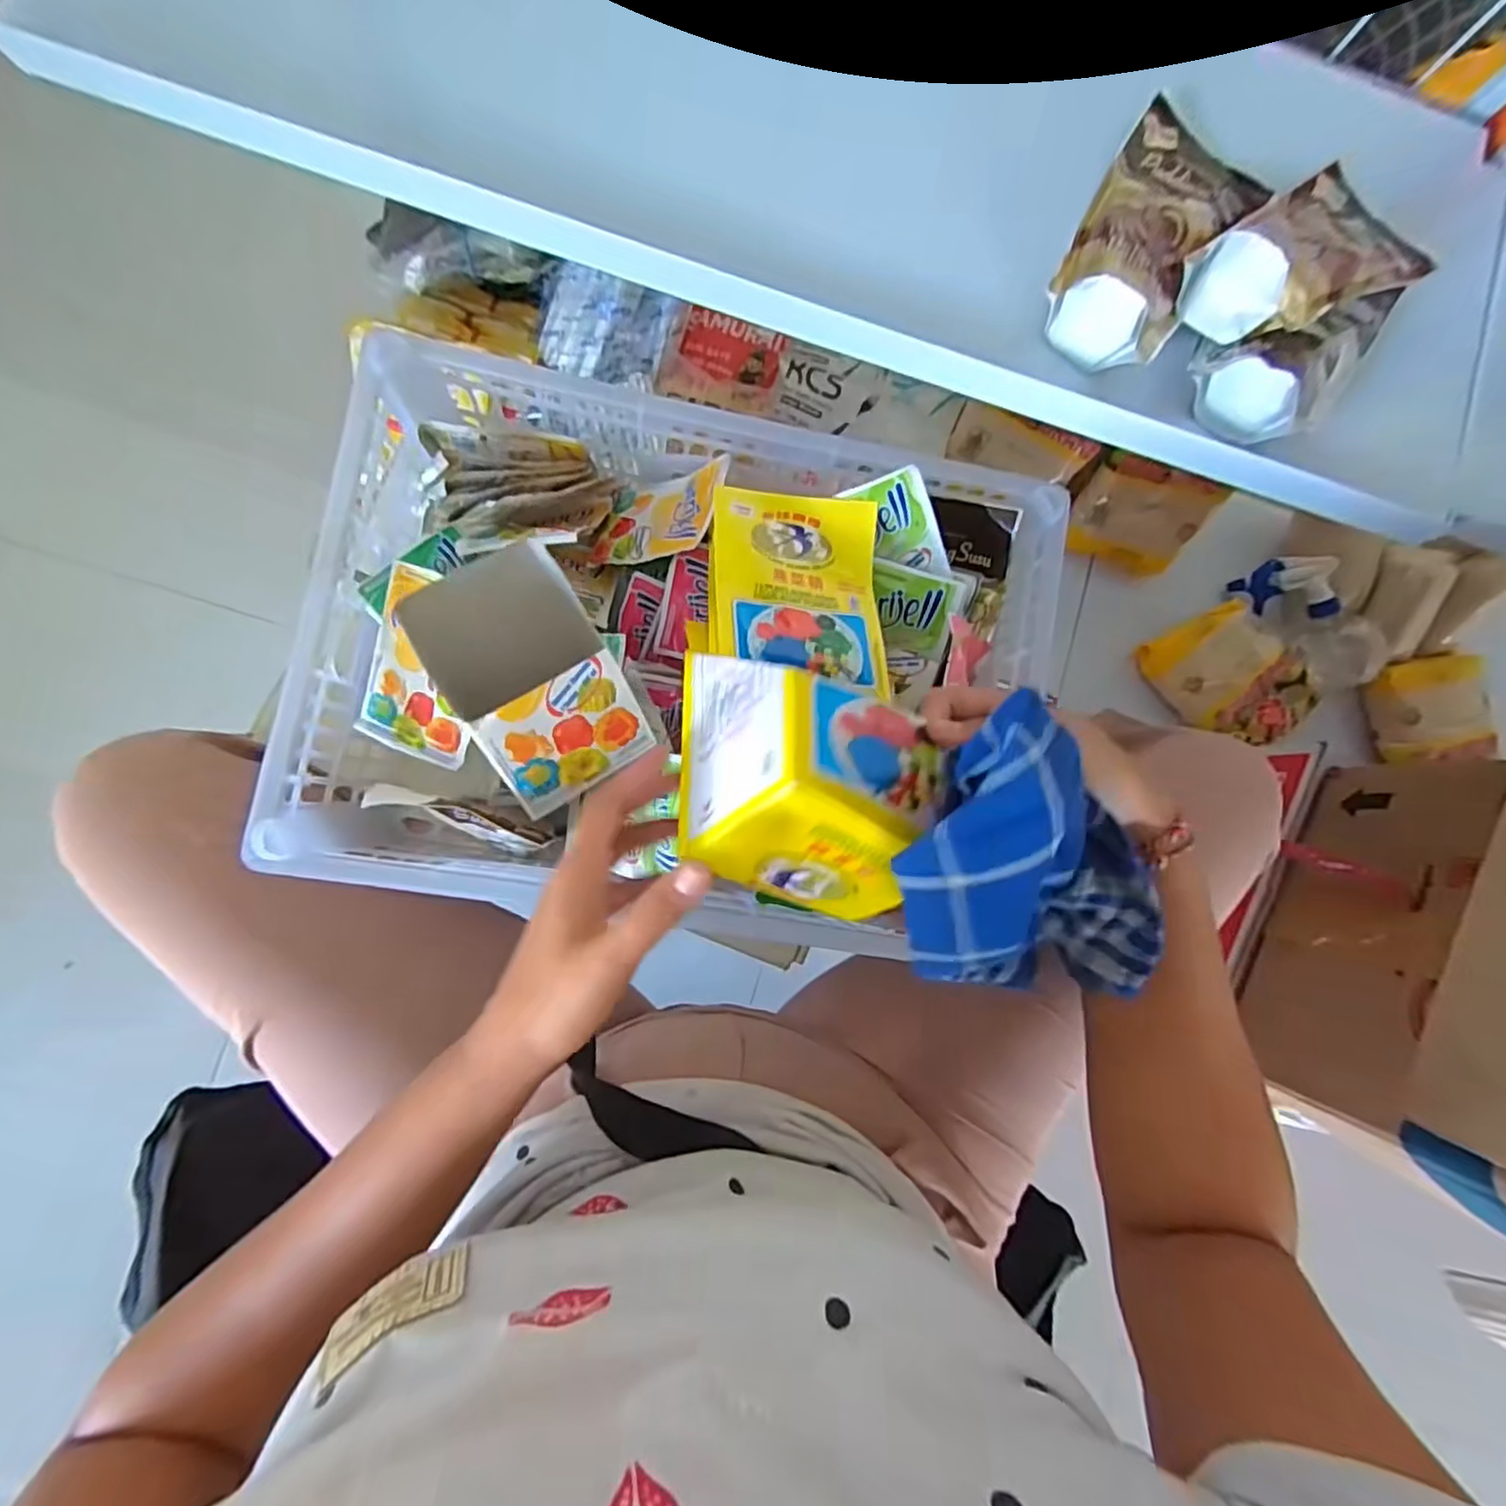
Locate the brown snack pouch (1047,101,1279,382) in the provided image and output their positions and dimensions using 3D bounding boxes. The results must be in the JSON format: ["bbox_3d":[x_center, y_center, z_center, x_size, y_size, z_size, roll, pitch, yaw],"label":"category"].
[{"bbox_3d":[0.235,-0.306,0.394,0.084,0.043,0.159,36,83,-3],"label":"brown snack pouch"}]

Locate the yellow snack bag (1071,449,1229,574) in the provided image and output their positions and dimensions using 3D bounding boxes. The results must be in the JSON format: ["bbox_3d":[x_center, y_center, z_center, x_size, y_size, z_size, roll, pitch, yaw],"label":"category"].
[{"bbox_3d":[0.454,-0.278,0.799,0.136,0.119,0.025,23,43,0],"label":"yellow snack bag"}]

